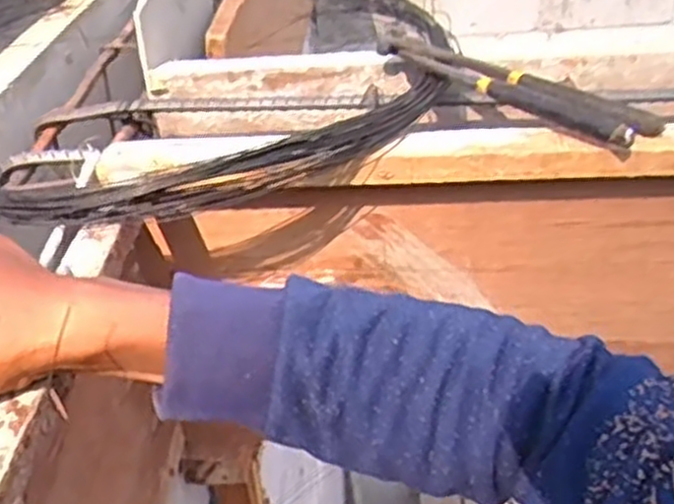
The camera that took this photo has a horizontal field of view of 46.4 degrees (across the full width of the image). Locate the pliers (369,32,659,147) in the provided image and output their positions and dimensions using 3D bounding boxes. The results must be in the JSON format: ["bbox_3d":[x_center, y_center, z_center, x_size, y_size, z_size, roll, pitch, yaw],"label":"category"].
[{"bbox_3d":[0.112,-0.116,0.540,0.212,0.022,0.048,28,45,37],"label":"pliers"}]

